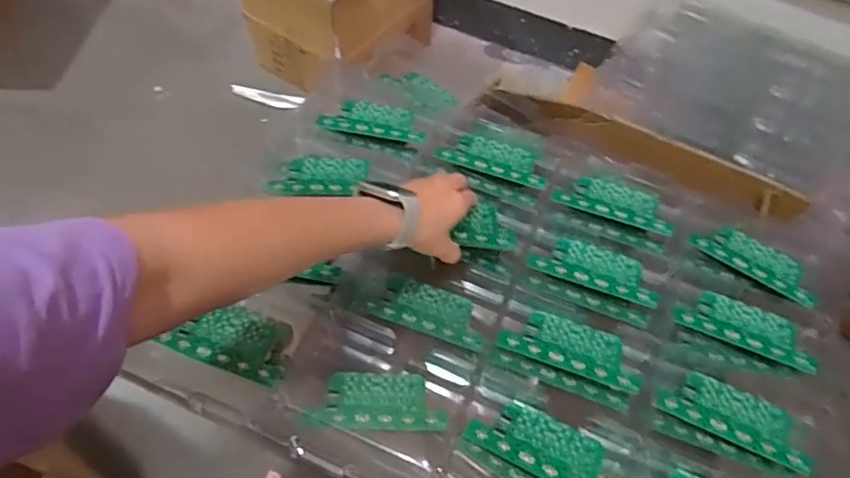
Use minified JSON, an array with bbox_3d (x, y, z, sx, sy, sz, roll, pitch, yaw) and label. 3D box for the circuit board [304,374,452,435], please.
[{"bbox_3d":[-0.047,0.158,0.552,0.130,0.007,0.058,0,56,-3],"label":"circuit board"}]

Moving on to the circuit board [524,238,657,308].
[{"bbox_3d":[0.185,0.030,0.623,0.136,0.016,0.053,20,57,10],"label":"circuit board"}]

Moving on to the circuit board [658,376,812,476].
[{"bbox_3d":[0.291,0.165,0.538,0.133,0.006,0.054,23,58,13],"label":"circuit board"}]

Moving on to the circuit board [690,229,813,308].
[{"bbox_3d":[0.374,0.022,0.643,0.133,0.013,0.061,36,61,19],"label":"circuit board"}]

